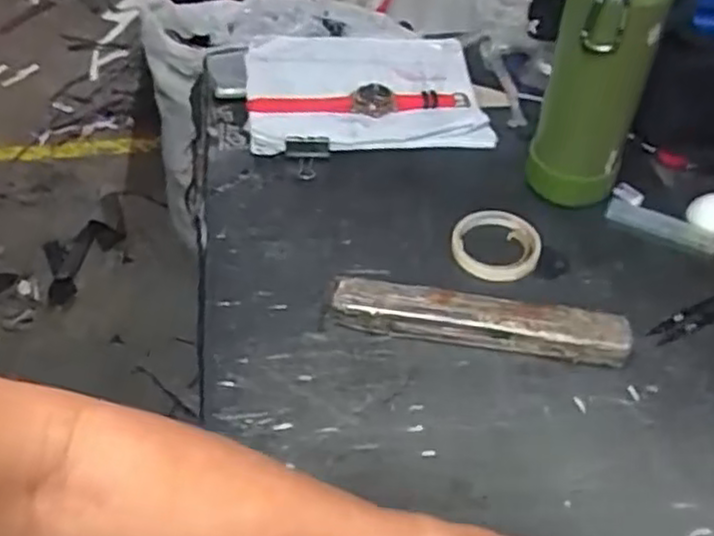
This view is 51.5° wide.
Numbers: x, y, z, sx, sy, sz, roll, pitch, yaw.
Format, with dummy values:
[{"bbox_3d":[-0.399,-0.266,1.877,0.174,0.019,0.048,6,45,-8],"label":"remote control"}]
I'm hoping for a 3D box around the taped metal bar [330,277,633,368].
[{"bbox_3d":[0.109,0.047,0.650,0.261,0.036,0.044,8,46,6],"label":"taped metal bar"}]

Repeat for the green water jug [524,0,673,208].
[{"bbox_3d":[0.234,-0.198,0.711,0.096,0.288,0.118,17,48,15],"label":"green water jug"}]

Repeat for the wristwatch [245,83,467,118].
[{"bbox_3d":[0.002,-0.199,0.898,0.263,0.016,0.050,-4,46,-6],"label":"wristwatch"}]

